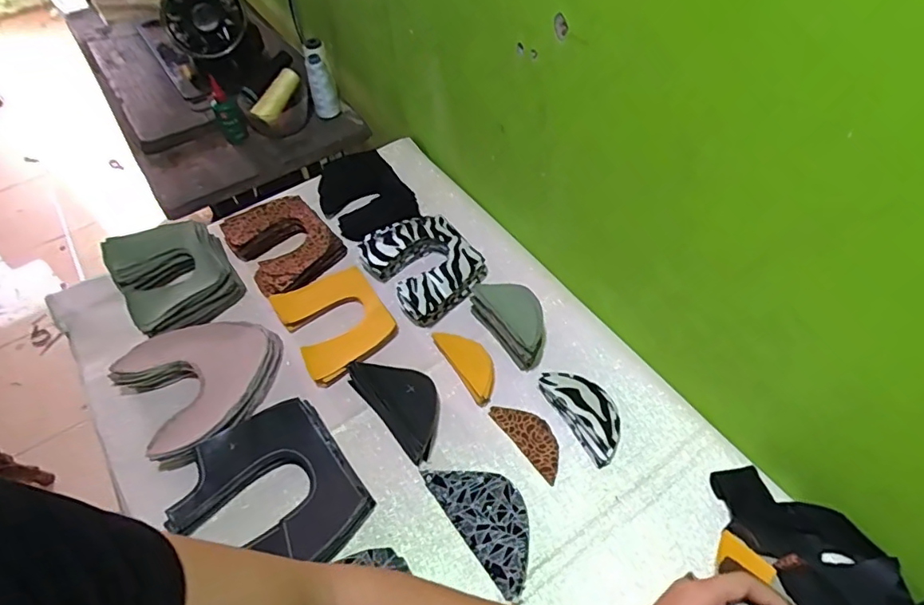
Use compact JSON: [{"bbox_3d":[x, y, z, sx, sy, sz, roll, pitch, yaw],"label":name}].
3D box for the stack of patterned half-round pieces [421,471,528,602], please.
[{"bbox_3d":[0.031,0.225,0.571,0.073,0.019,0.143,-31,58,-19],"label":"stack of patterned half-round pieces"}]

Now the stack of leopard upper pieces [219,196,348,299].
[{"bbox_3d":[-0.267,-0.094,0.804,0.128,0.032,0.171,-33,59,-21],"label":"stack of leopard upper pieces"}]

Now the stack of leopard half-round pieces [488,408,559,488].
[{"bbox_3d":[0.081,0.155,0.628,0.045,0.005,0.104,-31,58,-20],"label":"stack of leopard half-round pieces"}]

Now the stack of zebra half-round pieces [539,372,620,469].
[{"bbox_3d":[0.146,0.125,0.629,0.056,0.030,0.114,-27,57,-17],"label":"stack of zebra half-round pieces"}]

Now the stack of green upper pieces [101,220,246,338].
[{"bbox_3d":[-0.398,-0.039,0.755,0.140,0.055,0.174,-30,58,-19],"label":"stack of green upper pieces"}]

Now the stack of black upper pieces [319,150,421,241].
[{"bbox_3d":[-0.151,-0.165,0.856,0.128,0.033,0.200,-27,57,-17],"label":"stack of black upper pieces"}]

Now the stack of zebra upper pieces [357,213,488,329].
[{"bbox_3d":[-0.055,-0.057,0.757,0.133,0.042,0.163,-33,59,-21],"label":"stack of zebra upper pieces"}]

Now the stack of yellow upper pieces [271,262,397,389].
[{"bbox_3d":[-0.167,0.021,0.720,0.123,0.029,0.154,-28,57,-18],"label":"stack of yellow upper pieces"}]

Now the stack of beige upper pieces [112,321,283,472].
[{"bbox_3d":[-0.315,0.090,0.666,0.178,0.050,0.171,-38,61,-23],"label":"stack of beige upper pieces"}]

